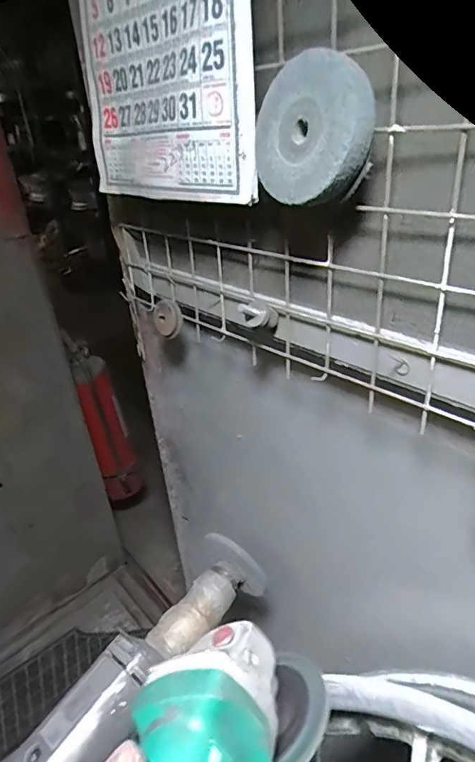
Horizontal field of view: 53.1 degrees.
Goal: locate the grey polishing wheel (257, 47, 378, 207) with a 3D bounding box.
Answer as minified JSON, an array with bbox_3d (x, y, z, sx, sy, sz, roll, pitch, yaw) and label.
[{"bbox_3d":[0.056,-0.193,0.370,0.021,0.104,0.102,-11,56,-39],"label":"grey polishing wheel"}]

